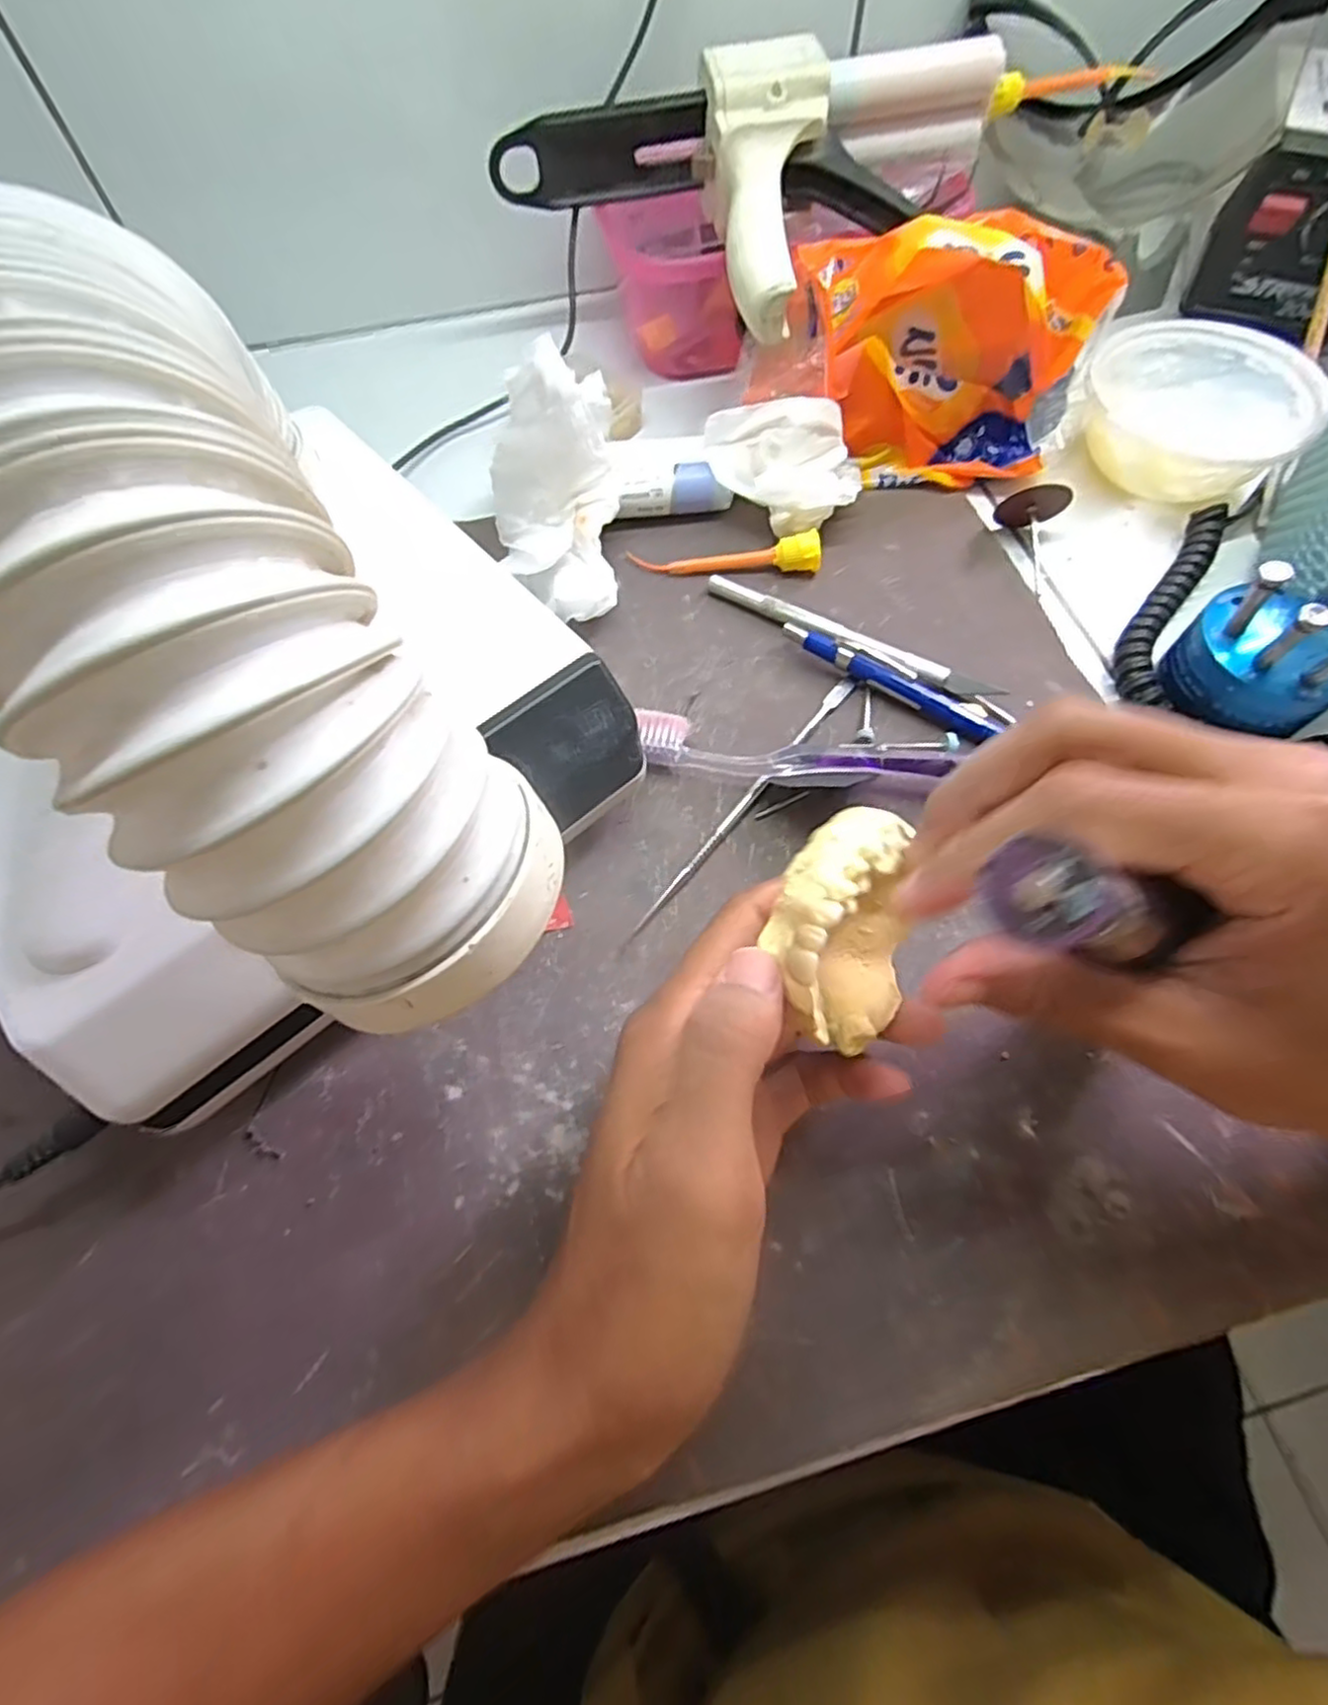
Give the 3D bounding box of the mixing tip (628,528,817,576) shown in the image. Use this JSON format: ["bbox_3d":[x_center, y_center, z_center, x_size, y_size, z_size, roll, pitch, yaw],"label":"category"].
[{"bbox_3d":[0.029,-0.141,0.327,0.087,0.014,0.015,-1,65,1],"label":"mixing tip"}]

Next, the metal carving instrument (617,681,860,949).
[{"bbox_3d":[0.033,-0.021,0.277,0.007,0.005,0.150,36,71,16],"label":"metal carving instrument"}]

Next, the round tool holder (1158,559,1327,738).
[{"bbox_3d":[0.234,-0.078,0.267,0.048,0.061,0.057,-30,68,-12],"label":"round tool holder"}]

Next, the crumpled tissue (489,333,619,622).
[{"bbox_3d":[-0.047,-0.149,0.287,0.047,0.098,0.068,-1,65,1],"label":"crumpled tissue"}]

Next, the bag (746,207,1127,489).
[{"bbox_3d":[0.124,-0.233,0.327,0.154,0.092,0.054,2,66,2],"label":"bag"}]

